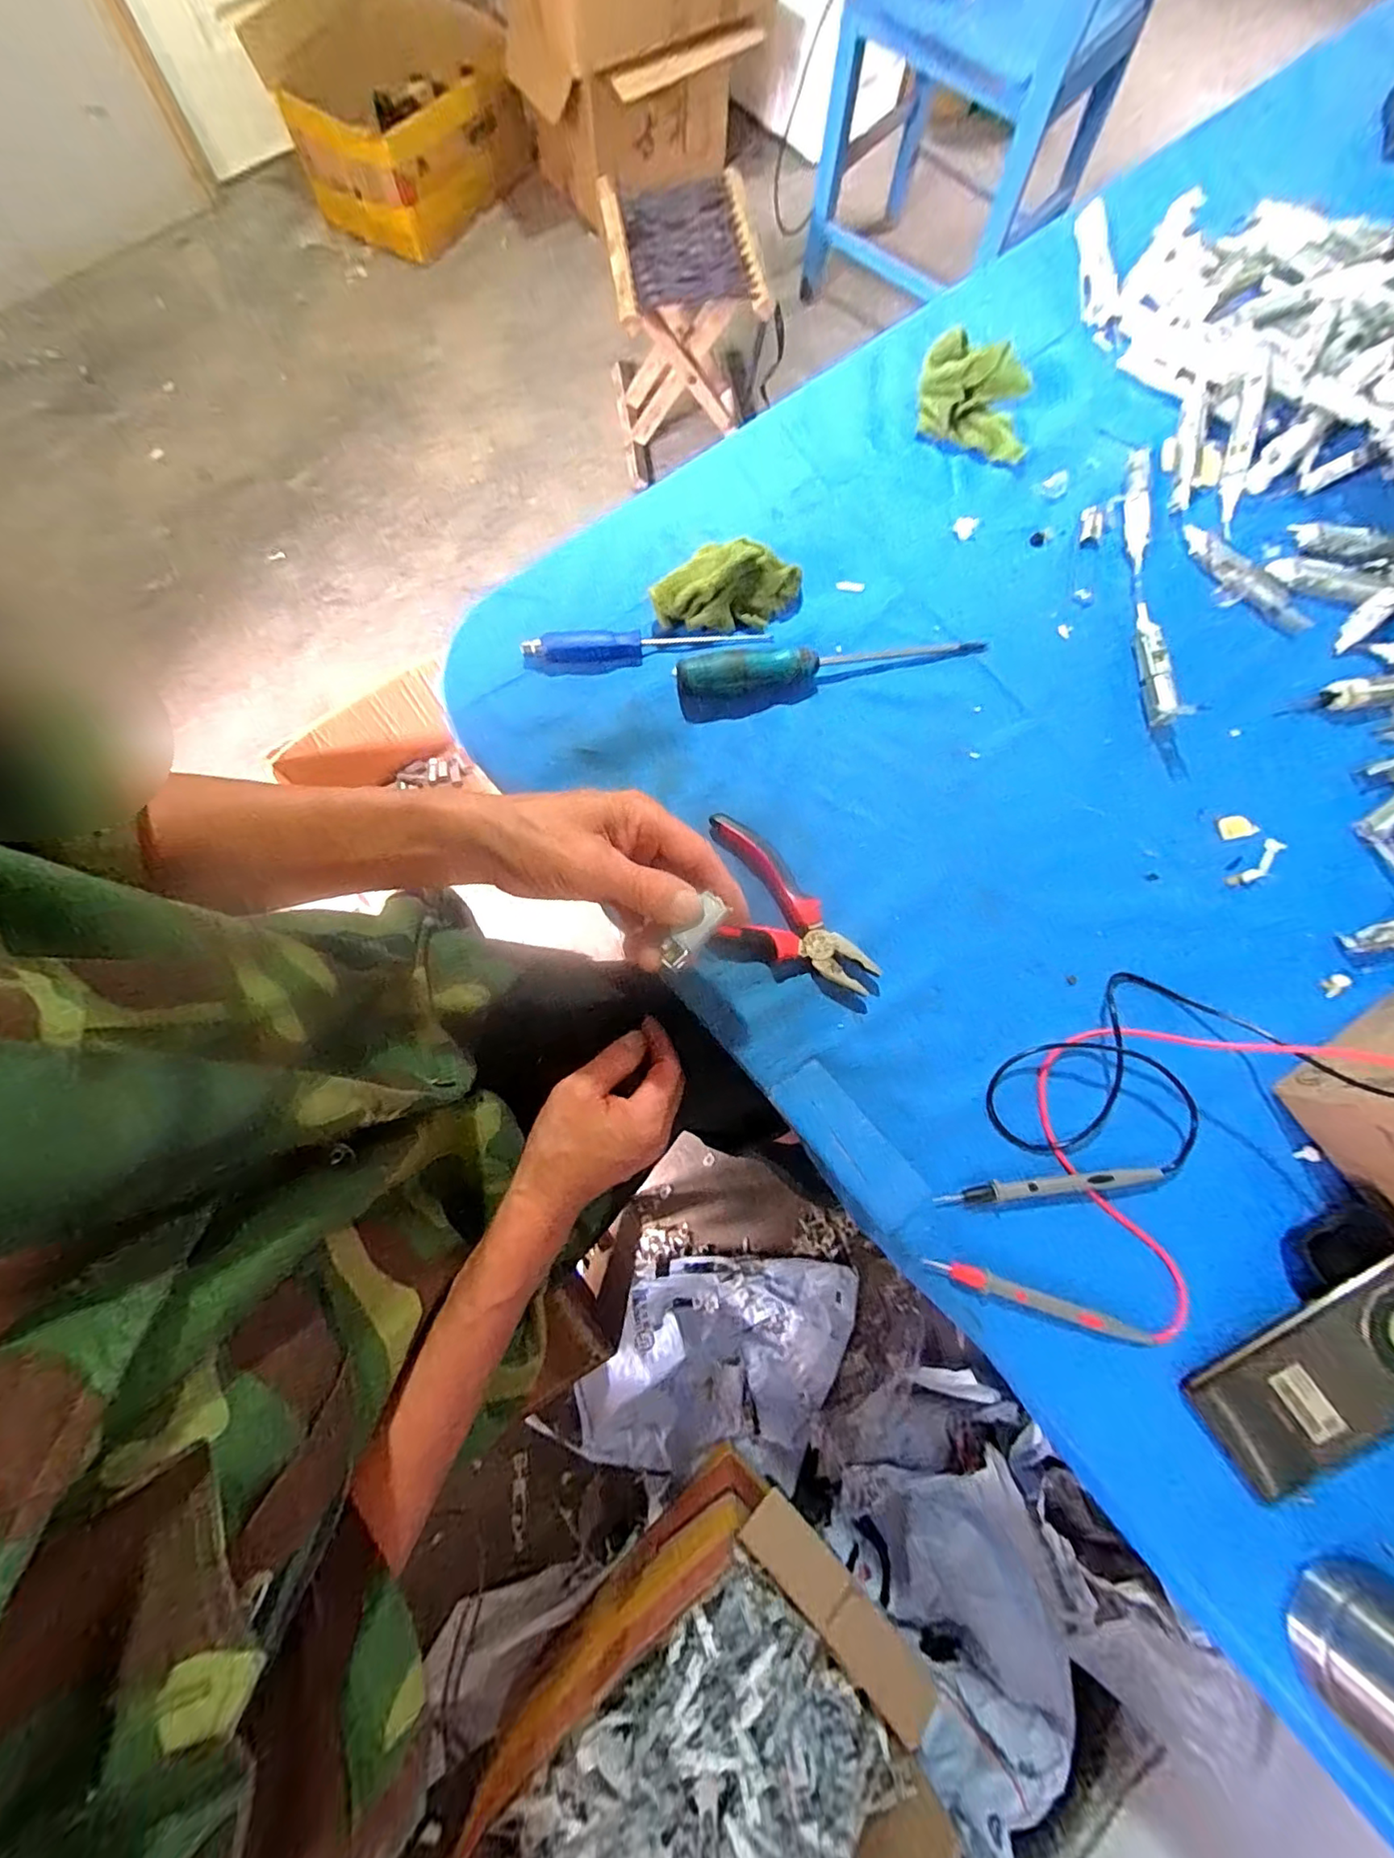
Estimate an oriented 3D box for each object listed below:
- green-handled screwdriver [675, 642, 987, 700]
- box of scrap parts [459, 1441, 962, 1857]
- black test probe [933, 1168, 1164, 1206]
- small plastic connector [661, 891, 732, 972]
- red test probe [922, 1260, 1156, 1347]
[{"bbox_3d":[0.105,-0.211,0.462,0.244,0.028,0.026,-14,78,-4],"label":"green-handled screwdriver"},{"bbox_3d":[-0.001,0.979,0.687,0.553,0.192,0.386,-40,82,-10],"label":"box of scrap parts"},{"bbox_3d":[0.229,0.167,0.389,0.146,0.007,0.013,-5,77,-2],"label":"black test probe"},{"bbox_3d":[-0.003,0.003,0.337,0.016,0.009,0.044,45,93,9],"label":"small plastic connector"},{"bbox_3d":[0.216,0.233,0.375,0.146,0.007,0.014,19,77,3],"label":"red test probe"}]

